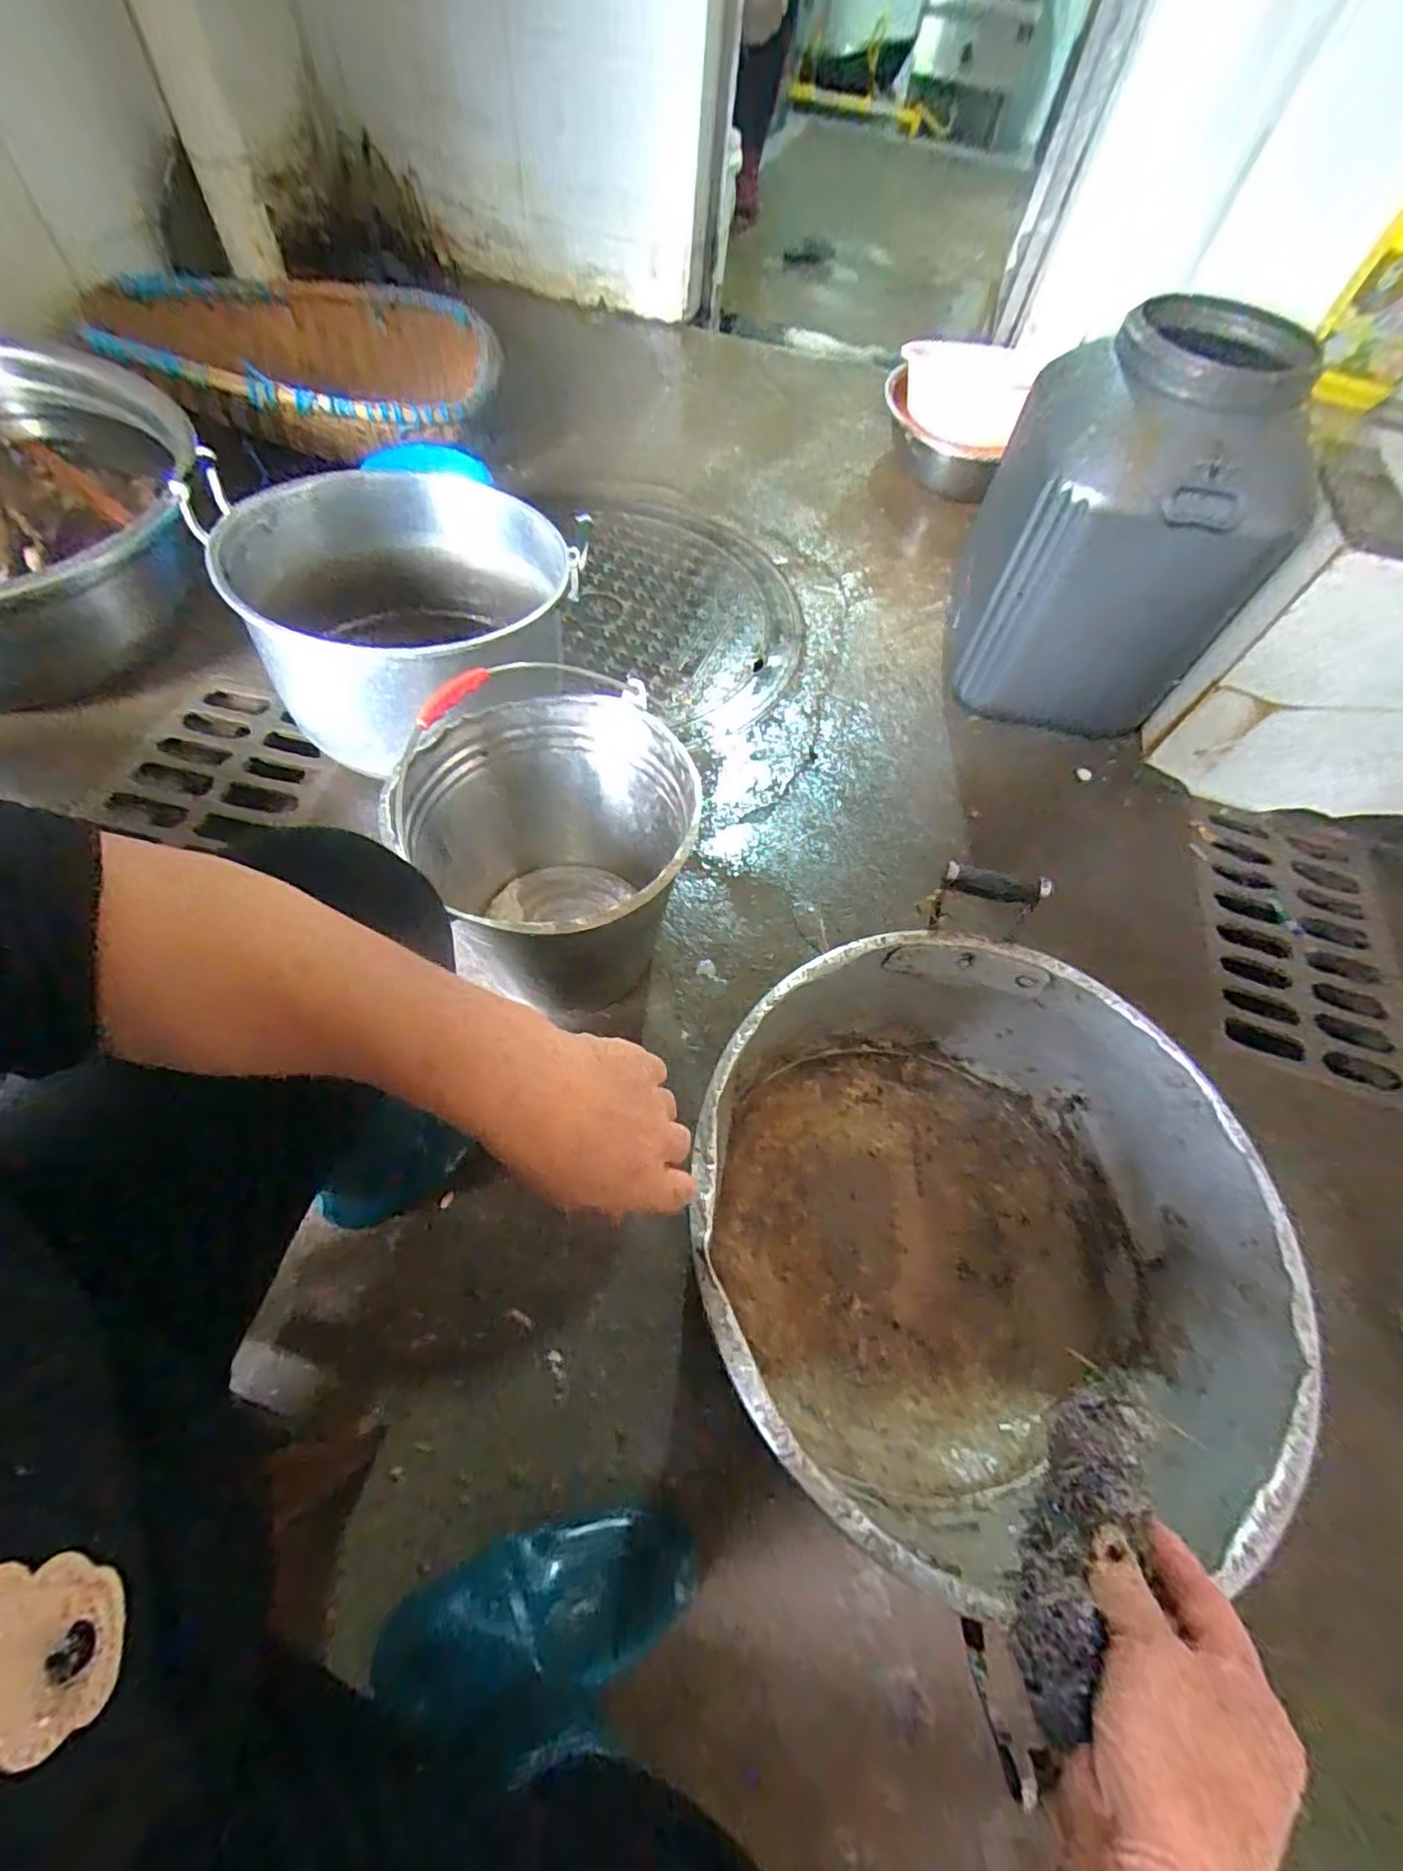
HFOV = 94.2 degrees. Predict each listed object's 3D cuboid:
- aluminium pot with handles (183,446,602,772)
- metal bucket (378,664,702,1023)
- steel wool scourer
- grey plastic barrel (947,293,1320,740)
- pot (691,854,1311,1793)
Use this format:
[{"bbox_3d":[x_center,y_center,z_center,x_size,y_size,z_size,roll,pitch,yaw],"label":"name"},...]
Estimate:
[{"bbox_3d":[-0.401,-0.464,0.934,0.427,0.240,0.422,3,60,-6],"label":"aluminium pot with handles"},{"bbox_3d":[-0.161,-0.086,0.735,0.290,0.335,0.301,3,60,-6],"label":"metal bucket"},{"bbox_3d":[0.173,0.275,0.301,0.036,0.032,0.132,34,56,16],"label":"steel wool scourer"},{"bbox_3d":[0.613,-0.601,1.013,0.328,0.477,0.340,8,59,-3],"label":"grey plastic barrel"},{"bbox_3d":[0.211,0.260,0.588,0.438,0.282,0.424,2,58,-3],"label":"pot"}]

